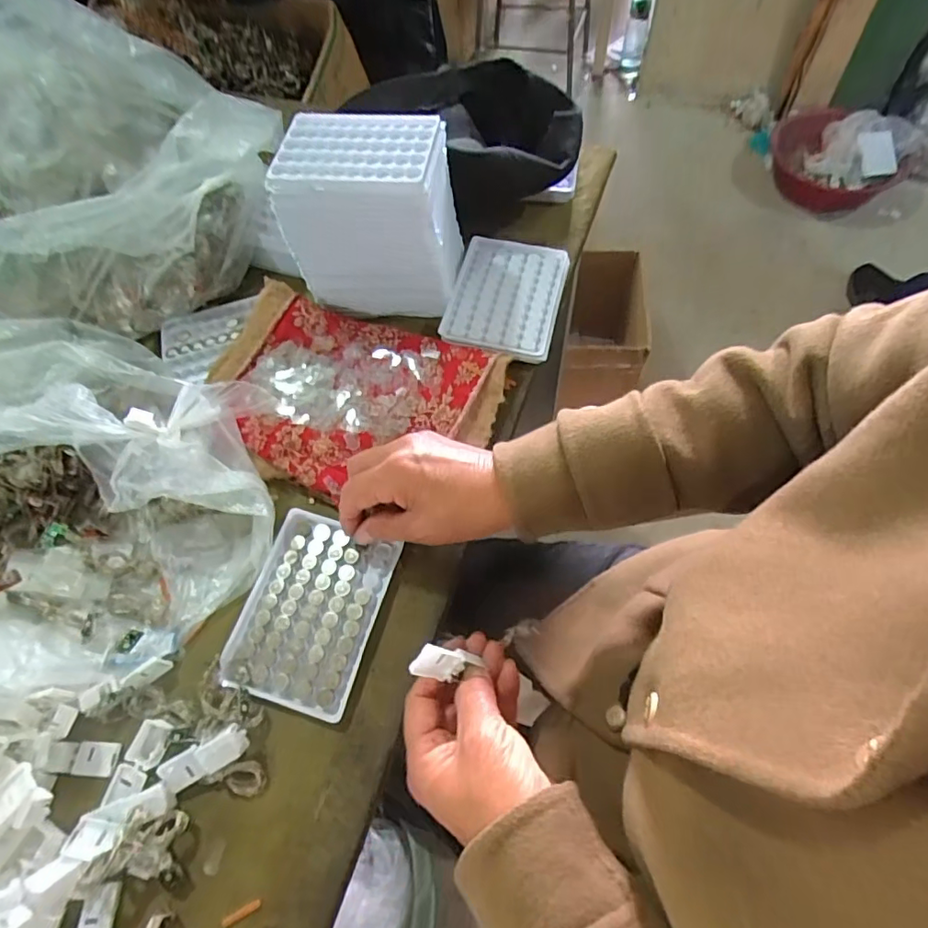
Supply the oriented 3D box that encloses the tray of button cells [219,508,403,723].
[{"bbox_3d":[-0.107,0.100,0.382,0.091,0.008,0.125,13,64,10],"label":"tray of button cells"}]

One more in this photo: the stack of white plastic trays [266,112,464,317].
[{"bbox_3d":[-0.073,-0.209,0.469,0.129,0.127,0.092,5,62,5],"label":"stack of white plastic trays"}]

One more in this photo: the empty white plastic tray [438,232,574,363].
[{"bbox_3d":[0.037,-0.152,0.494,0.098,0.013,0.126,12,63,9],"label":"empty white plastic tray"}]

